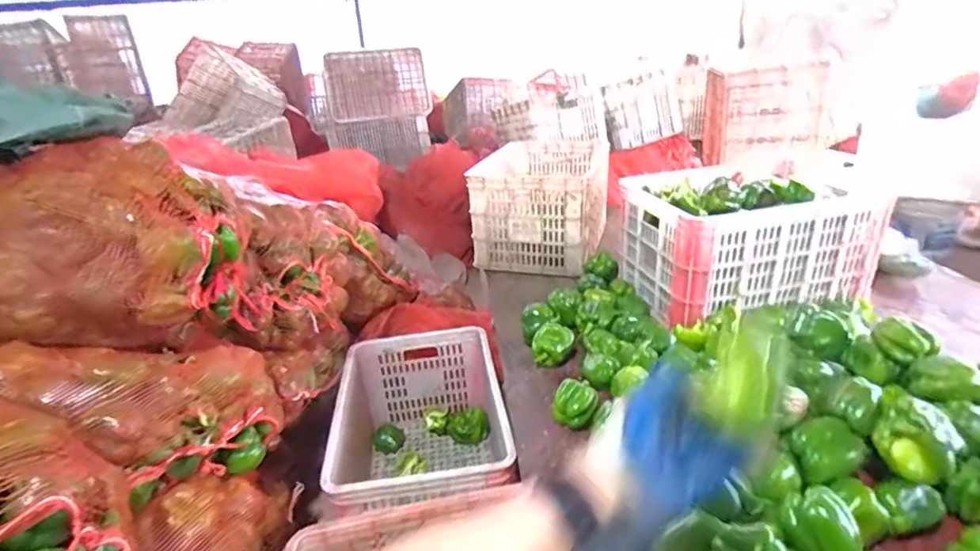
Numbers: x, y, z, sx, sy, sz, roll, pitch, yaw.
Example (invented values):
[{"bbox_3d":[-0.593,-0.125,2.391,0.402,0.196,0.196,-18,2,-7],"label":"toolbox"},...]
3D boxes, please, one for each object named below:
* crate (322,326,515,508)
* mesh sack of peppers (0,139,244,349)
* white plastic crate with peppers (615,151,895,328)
[{"bbox_3d":[-0.154,0.393,1.223,0.373,0.296,0.509,-7,24,-7],"label":"crate"},{"bbox_3d":[-0.817,-0.056,0.914,0.710,0.259,0.349,8,27,25],"label":"mesh sack of peppers"},{"bbox_3d":[0.569,-0.093,1.217,0.470,0.240,0.340,-7,24,-7],"label":"white plastic crate with peppers"}]

